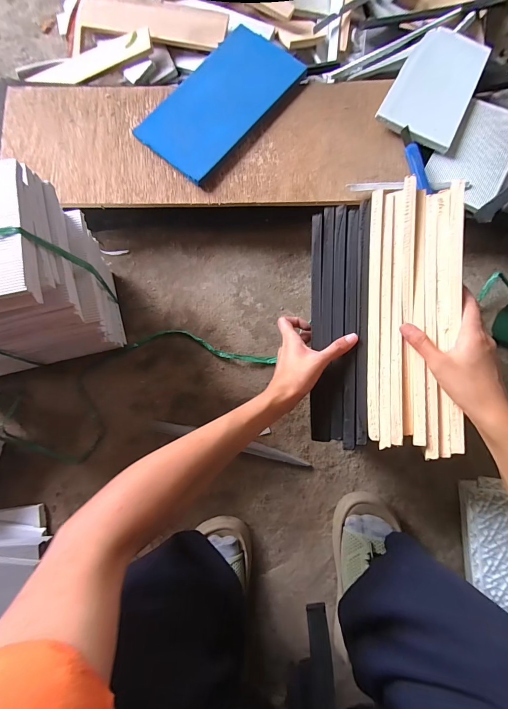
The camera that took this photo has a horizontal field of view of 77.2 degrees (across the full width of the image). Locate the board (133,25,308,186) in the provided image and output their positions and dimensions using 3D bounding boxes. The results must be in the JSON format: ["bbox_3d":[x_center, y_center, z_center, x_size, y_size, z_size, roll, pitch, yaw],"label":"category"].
[{"bbox_3d":[-0.058,-0.430,0.542,0.155,0.014,0.276,42,84,7],"label":"board"}]

